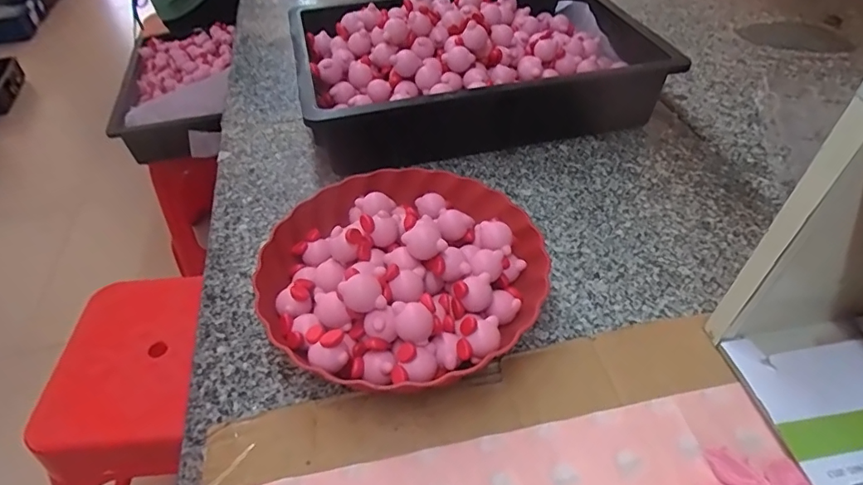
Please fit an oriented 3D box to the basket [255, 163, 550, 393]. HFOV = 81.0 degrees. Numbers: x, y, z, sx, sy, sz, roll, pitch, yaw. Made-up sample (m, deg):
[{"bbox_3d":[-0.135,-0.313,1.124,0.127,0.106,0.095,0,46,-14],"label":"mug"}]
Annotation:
[{"bbox_3d":[-0.026,0.015,0.445,0.236,0.067,0.229,-2,42,2],"label":"basket"}]

